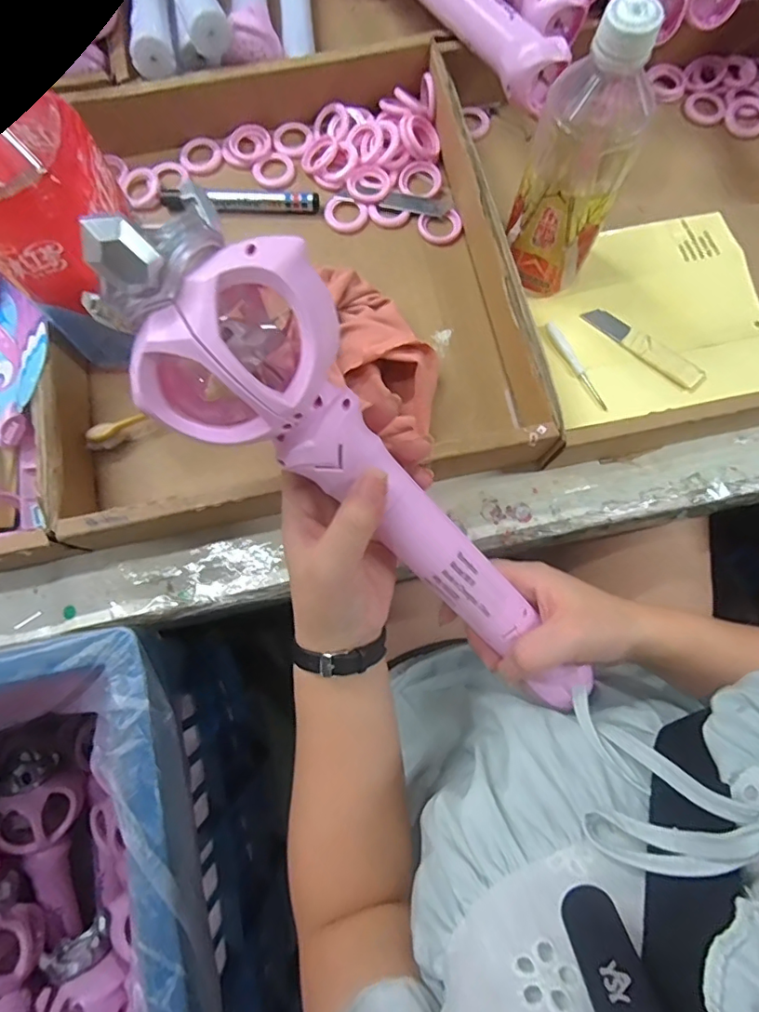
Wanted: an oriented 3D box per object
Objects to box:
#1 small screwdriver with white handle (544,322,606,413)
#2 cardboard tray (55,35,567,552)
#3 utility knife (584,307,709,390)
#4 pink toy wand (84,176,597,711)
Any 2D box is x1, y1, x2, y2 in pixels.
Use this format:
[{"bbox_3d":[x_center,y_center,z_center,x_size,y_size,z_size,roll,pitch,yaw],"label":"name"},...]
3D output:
[{"bbox_3d":[0.160,-0.113,0.418,0.010,0.008,0.084,-28,79,-6],"label":"small screwdriver with white handle"},{"bbox_3d":[-0.078,-0.183,0.410,0.340,0.067,0.369,-12,79,-3],"label":"cardboard tray"},{"bbox_3d":[0.213,-0.129,0.418,0.103,0.005,0.021,40,80,8],"label":"utility knife"},{"bbox_3d":[0.012,0.009,0.282,0.089,0.051,0.362,-49,117,-9],"label":"pink toy wand"}]

